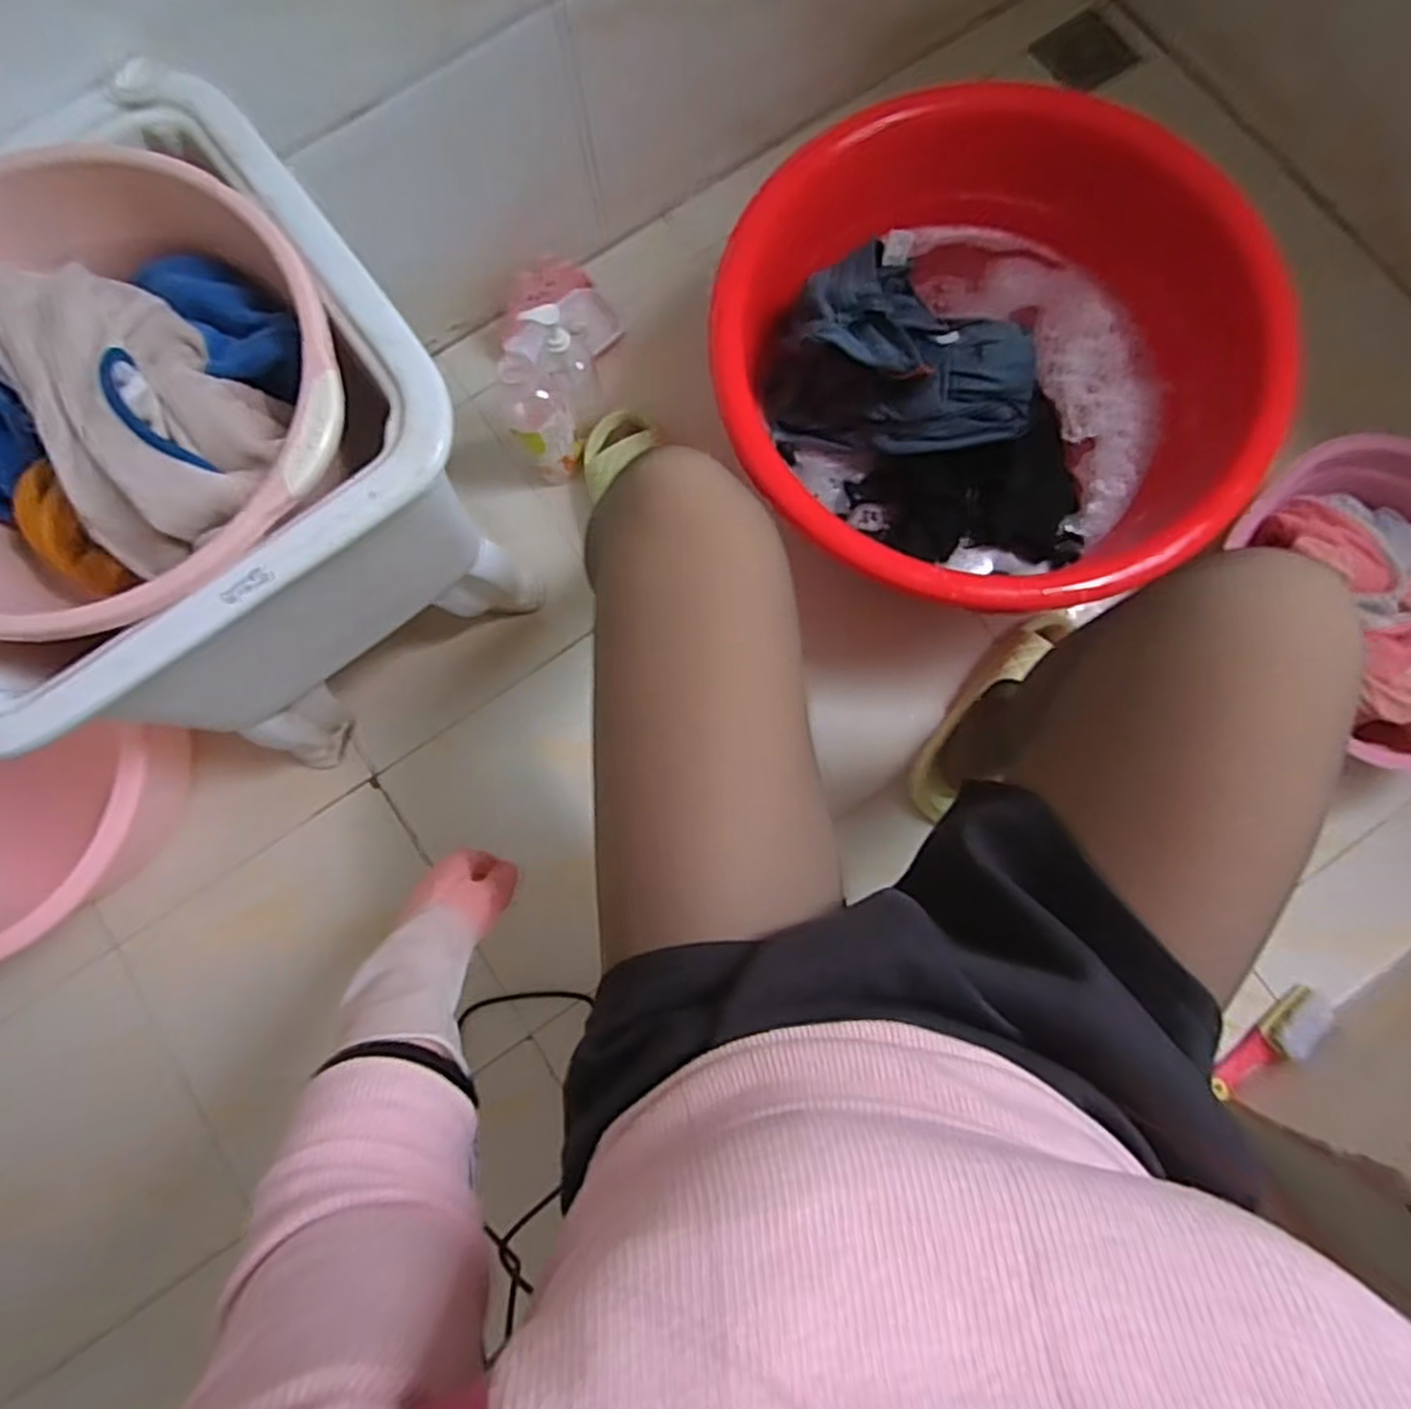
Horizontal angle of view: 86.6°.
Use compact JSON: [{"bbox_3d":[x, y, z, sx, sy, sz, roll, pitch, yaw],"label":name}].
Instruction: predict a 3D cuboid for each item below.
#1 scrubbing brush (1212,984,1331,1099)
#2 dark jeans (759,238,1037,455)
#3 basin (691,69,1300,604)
[{"bbox_3d":[0.603,0.368,0.798,0.152,0.029,0.049,-43,83,-5],"label":"scrubbing brush"},{"bbox_3d":[0.212,-0.366,0.771,0.278,0.129,0.187,15,82,4],"label":"dark jeans"},{"bbox_3d":[0.263,-0.319,0.766,0.476,0.213,0.456,0,81,2],"label":"basin"}]

